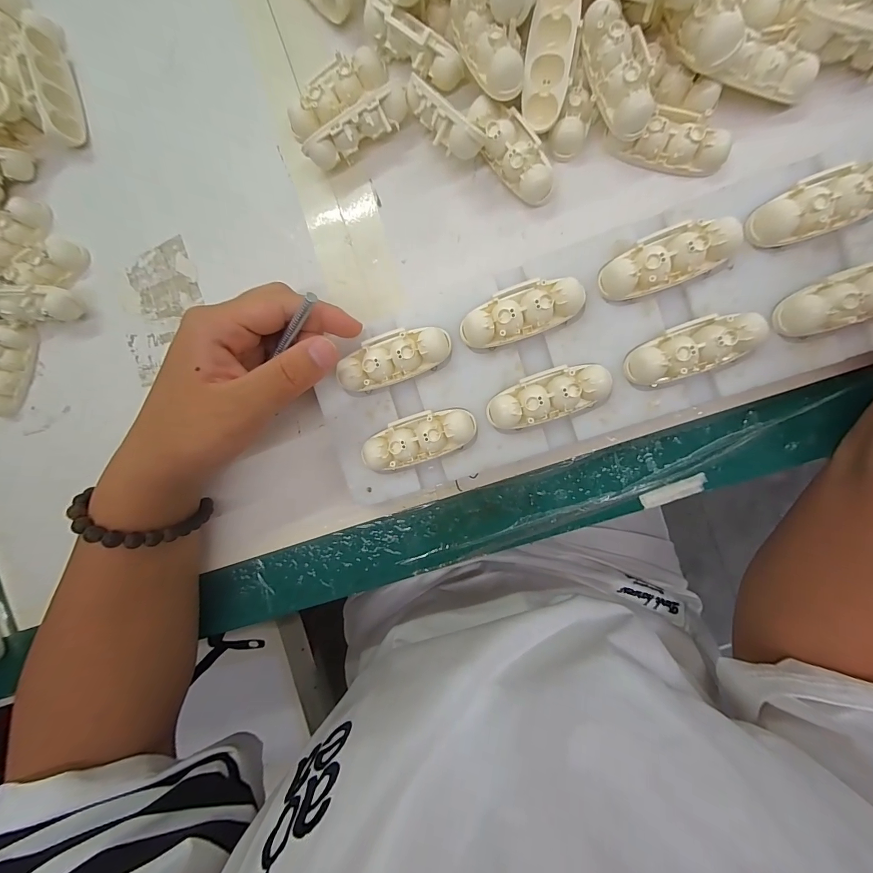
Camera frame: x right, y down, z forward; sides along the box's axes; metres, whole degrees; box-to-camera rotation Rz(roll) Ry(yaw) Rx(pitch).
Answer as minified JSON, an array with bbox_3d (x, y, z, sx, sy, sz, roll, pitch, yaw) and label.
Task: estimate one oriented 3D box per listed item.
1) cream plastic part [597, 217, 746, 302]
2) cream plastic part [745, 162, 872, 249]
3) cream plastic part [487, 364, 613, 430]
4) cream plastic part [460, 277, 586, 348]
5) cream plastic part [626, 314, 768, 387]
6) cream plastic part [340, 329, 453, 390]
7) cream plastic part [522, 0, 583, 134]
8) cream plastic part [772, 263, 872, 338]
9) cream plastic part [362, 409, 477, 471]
[{"bbox_3d":[0.113,-0.087,0.187,0.059,0.017,0.026,-20,91,8],"label":"cream plastic part"},{"bbox_3d":[0.182,-0.110,0.178,0.061,0.016,0.025,-17,91,8],"label":"cream plastic part"},{"bbox_3d":[0.058,-0.021,0.200,0.062,0.015,0.025,-16,91,7],"label":"cream plastic part"},{"bbox_3d":[0.044,-0.065,0.198,0.063,0.016,0.024,-20,91,8],"label":"cream plastic part"},{"bbox_3d":[0.128,-0.044,0.190,0.060,0.015,0.025,-22,90,8],"label":"cream plastic part"},{"bbox_3d":[-0.023,-0.043,0.207,0.061,0.016,0.025,-19,91,8],"label":"cream plastic part"},{"bbox_3d":[0.059,-0.195,0.197,0.024,0.013,0.063,9,111,6],"label":"cream plastic part"},{"bbox_3d":[0.195,-0.066,0.180,0.058,0.016,0.024,-19,91,8],"label":"cream plastic part"},{"bbox_3d":[-0.009,0.001,0.209,0.060,0.016,0.025,-17,91,8],"label":"cream plastic part"}]

